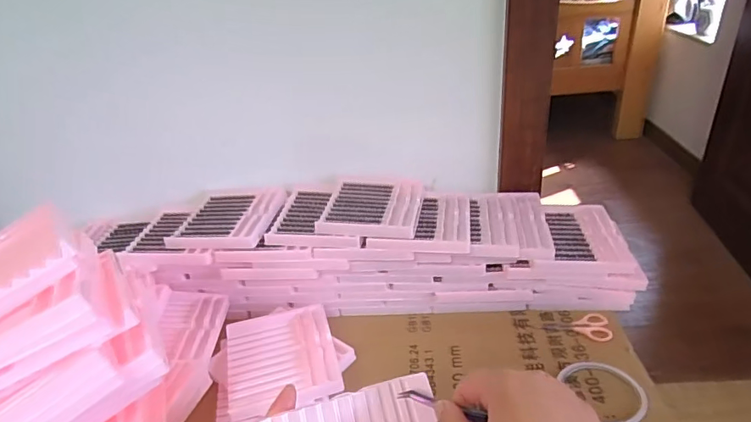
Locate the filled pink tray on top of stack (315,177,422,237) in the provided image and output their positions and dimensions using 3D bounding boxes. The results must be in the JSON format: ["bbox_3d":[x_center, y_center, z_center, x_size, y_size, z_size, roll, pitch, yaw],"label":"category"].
[{"bbox_3d":[-0.002,-0.011,0.691,0.131,0.012,0.149,2,31,12],"label":"filled pink tray on top of stack"}]

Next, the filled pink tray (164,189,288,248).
[{"bbox_3d":[-0.211,0.008,0.719,0.136,0.025,0.157,1,31,10],"label":"filled pink tray"}]

